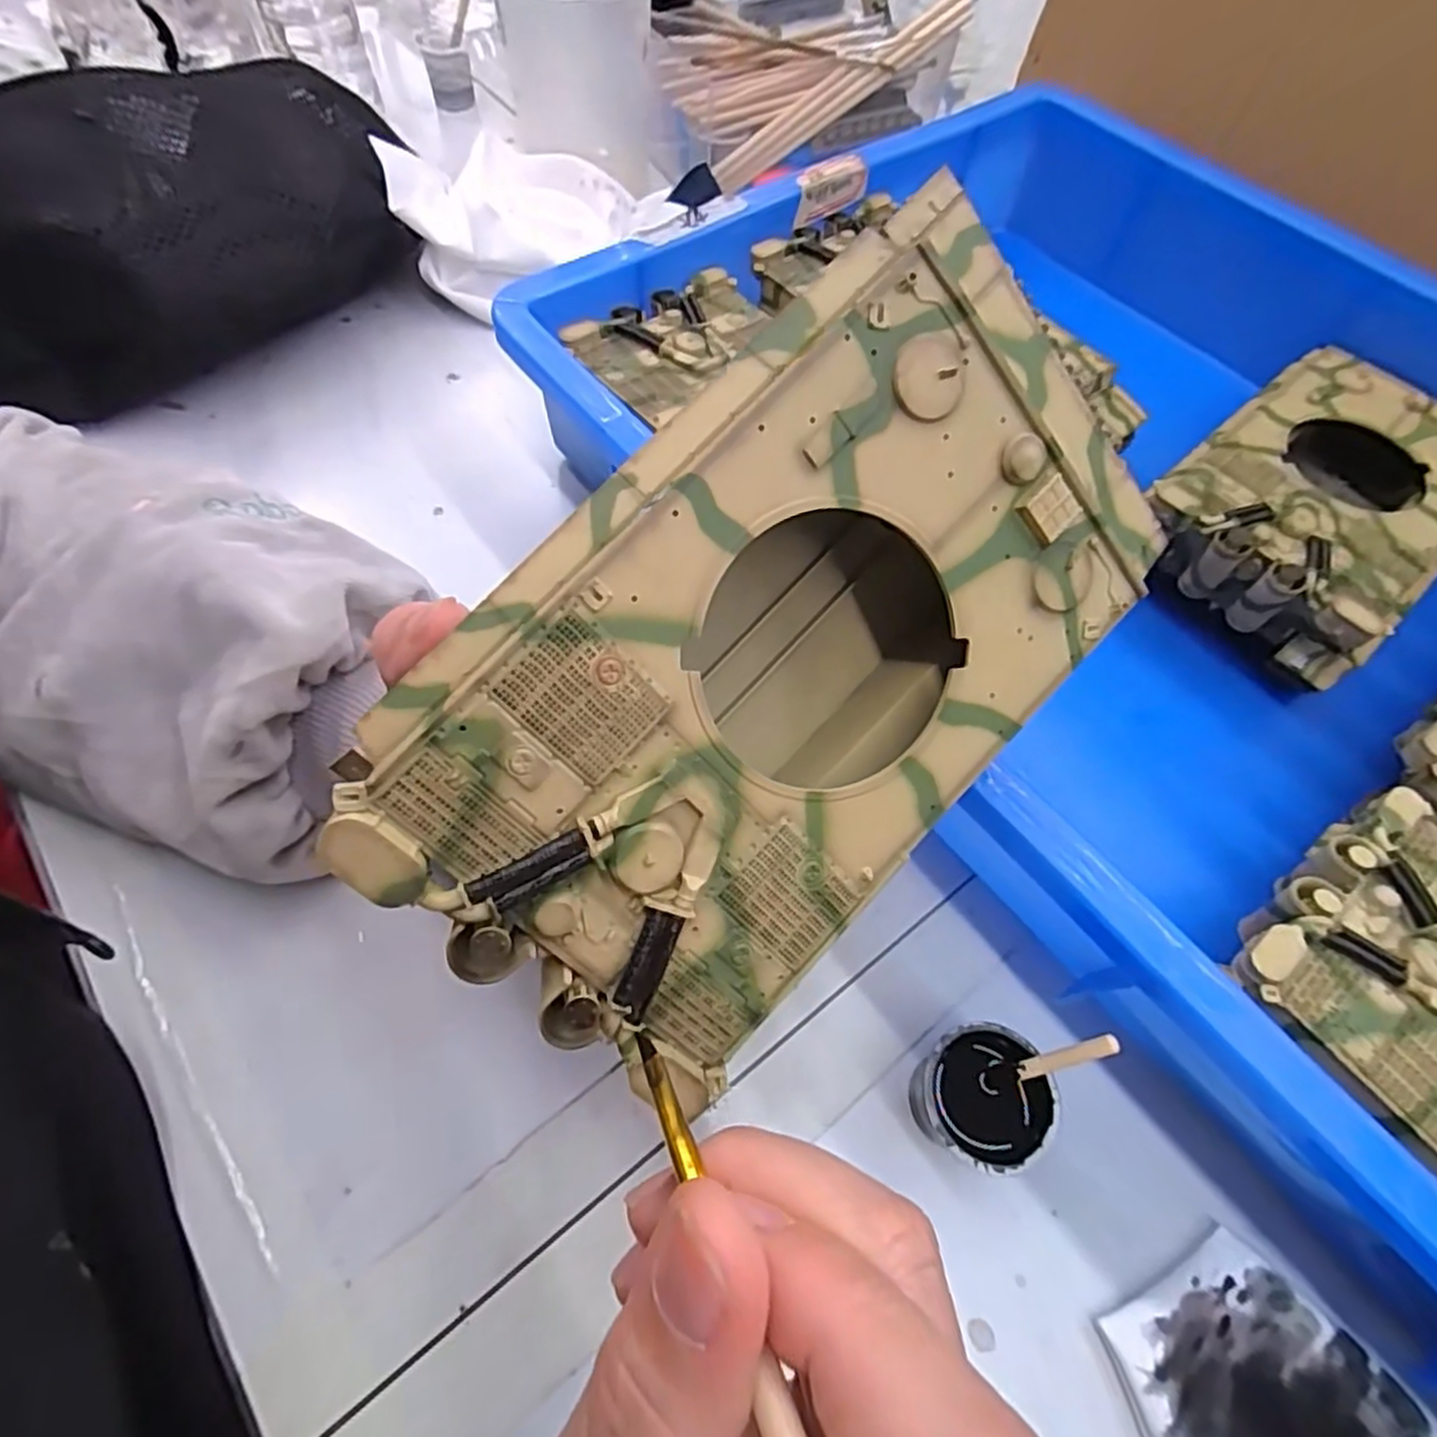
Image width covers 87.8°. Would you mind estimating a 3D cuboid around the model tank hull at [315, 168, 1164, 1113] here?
[{"bbox_3d":[0.013,-0.021,0.160,0.175,0.040,0.103,-46,110,-7],"label":"model tank hull"}]

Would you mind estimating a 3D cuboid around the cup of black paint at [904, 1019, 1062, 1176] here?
[{"bbox_3d":[0.076,0.113,0.224,0.036,0.035,0.034,1,61,-2],"label":"cup of black paint"}]

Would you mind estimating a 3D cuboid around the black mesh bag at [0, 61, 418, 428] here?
[{"bbox_3d":[-0.255,-0.209,0.342,0.232,0.094,0.111,-31,68,-18],"label":"black mesh bag"}]

